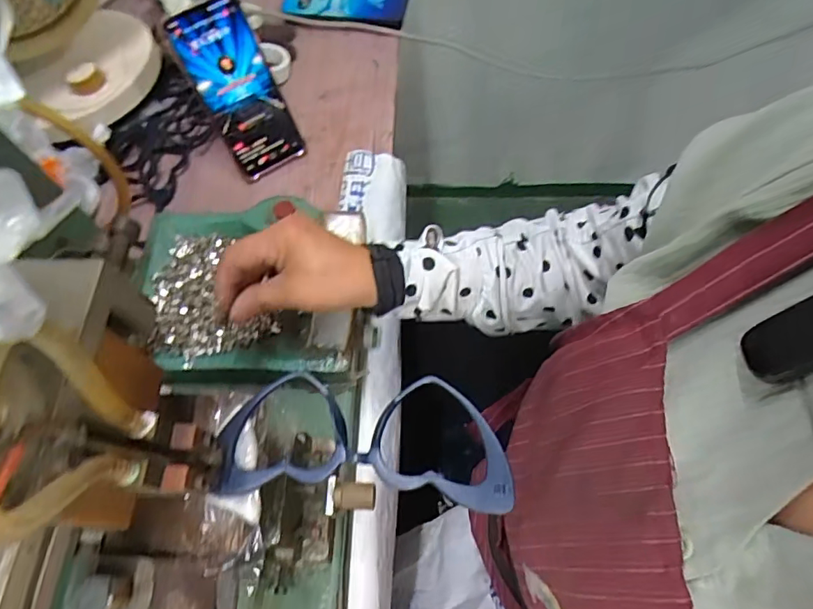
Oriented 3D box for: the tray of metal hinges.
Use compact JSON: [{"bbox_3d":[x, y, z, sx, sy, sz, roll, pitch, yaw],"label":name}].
[{"bbox_3d":[-0.135,-0.020,0.448,0.183,0.018,0.158,1,65,2],"label":"tray of metal hinges"}]

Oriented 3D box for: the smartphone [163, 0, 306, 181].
[{"bbox_3d":[-0.169,-0.215,0.536,0.075,0.165,0.016,-33,41,-15],"label":"smartphone"}]

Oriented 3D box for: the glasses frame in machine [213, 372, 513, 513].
[{"bbox_3d":[-0.021,0.066,0.262,0.143,0.014,0.059,3,65,4],"label":"glasses frame in machine"}]

